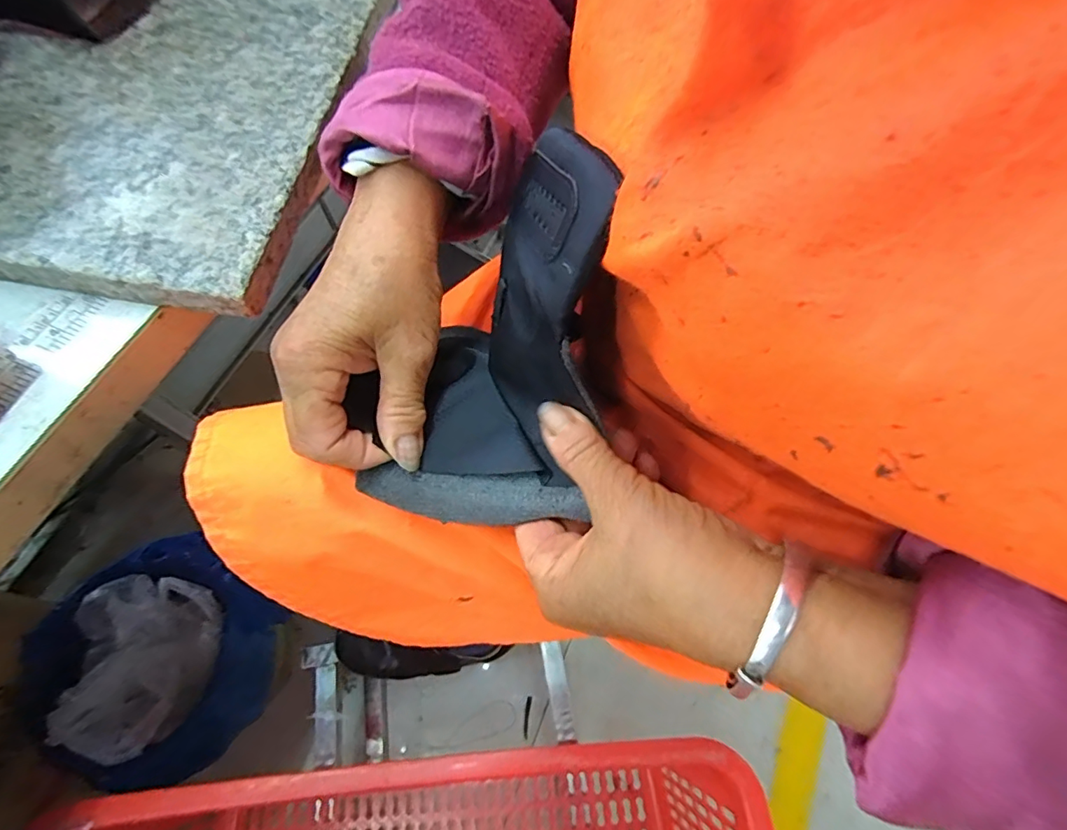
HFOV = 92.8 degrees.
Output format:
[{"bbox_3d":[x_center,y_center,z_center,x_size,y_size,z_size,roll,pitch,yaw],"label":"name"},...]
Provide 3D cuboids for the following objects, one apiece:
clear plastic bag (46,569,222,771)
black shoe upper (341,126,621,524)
[{"bbox_3d":[-0.488,0.303,0.628,0.158,0.080,0.194,11,65,7],"label":"clear plastic bag"},{"bbox_3d":[-0.009,-0.024,0.219,0.102,0.170,0.055,30,25,15],"label":"black shoe upper"}]

